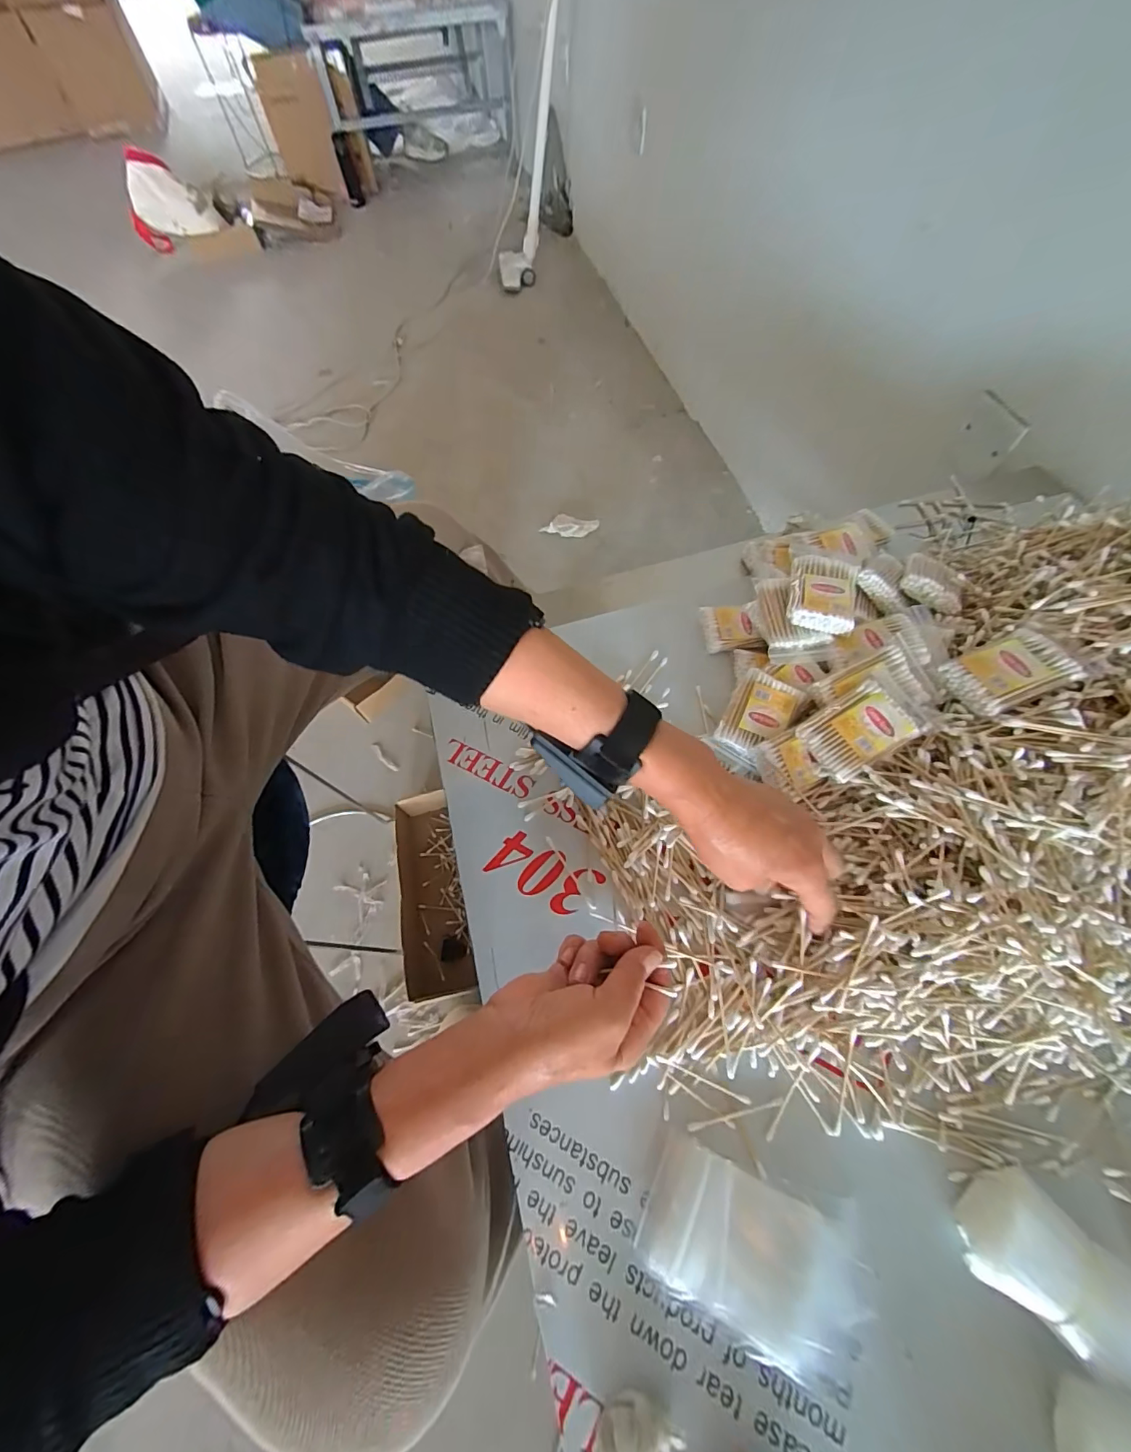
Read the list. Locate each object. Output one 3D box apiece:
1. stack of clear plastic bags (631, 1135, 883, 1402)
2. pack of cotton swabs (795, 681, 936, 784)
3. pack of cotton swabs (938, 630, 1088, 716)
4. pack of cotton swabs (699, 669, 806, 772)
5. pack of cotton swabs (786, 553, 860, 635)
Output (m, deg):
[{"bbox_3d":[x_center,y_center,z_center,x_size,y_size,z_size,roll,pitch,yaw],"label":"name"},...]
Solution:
[{"bbox_3d":[0.117,0.326,0.300,0.132,0.017,0.083,19,66,13],"label":"stack of clear plastic bags"},{"bbox_3d":[0.243,0.002,0.398,0.082,0.016,0.056,-37,70,17],"label":"pack of cotton swabs"},{"bbox_3d":[0.350,-0.044,0.381,0.076,0.011,0.052,-26,57,12],"label":"pack of cotton swabs"},{"bbox_3d":[0.172,-0.008,0.434,0.055,0.012,0.080,32,92,9],"label":"pack of cotton swabs"},{"bbox_3d":[0.233,-0.121,0.438,0.055,0.016,0.073,14,65,11],"label":"pack of cotton swabs"}]

